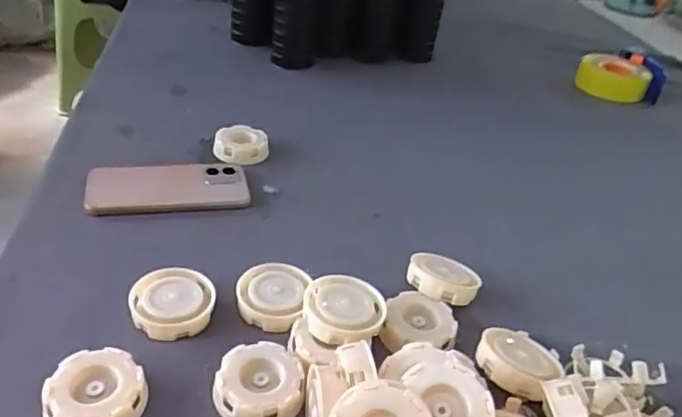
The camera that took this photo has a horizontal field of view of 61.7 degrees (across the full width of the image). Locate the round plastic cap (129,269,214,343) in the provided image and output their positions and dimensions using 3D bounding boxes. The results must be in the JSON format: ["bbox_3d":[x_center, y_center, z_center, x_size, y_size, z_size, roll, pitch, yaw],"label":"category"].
[{"bbox_3d":[-0.141,0.080,0.482,0.066,0.026,0.062,5,34,-4],"label":"round plastic cap"}]

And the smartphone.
[{"bbox_3d":[-0.186,-0.024,0.621,0.164,0.010,0.079,-1,42,-18],"label":"smartphone"}]

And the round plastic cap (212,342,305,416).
[{"bbox_3d":[-0.060,0.130,0.429,0.063,0.020,0.066,9,34,1],"label":"round plastic cap"}]

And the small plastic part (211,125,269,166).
[{"bbox_3d":[-0.124,-0.080,0.715,0.066,0.023,0.058,8,34,1],"label":"small plastic part"}]

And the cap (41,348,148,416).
[{"bbox_3d":[-0.173,0.132,0.402,0.065,0.022,0.061,5,34,-4],"label":"cap"}]

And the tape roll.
[{"bbox_3d":[0.515,-0.255,1.092,0.114,0.046,0.111,5,34,-4],"label":"tape roll"}]

